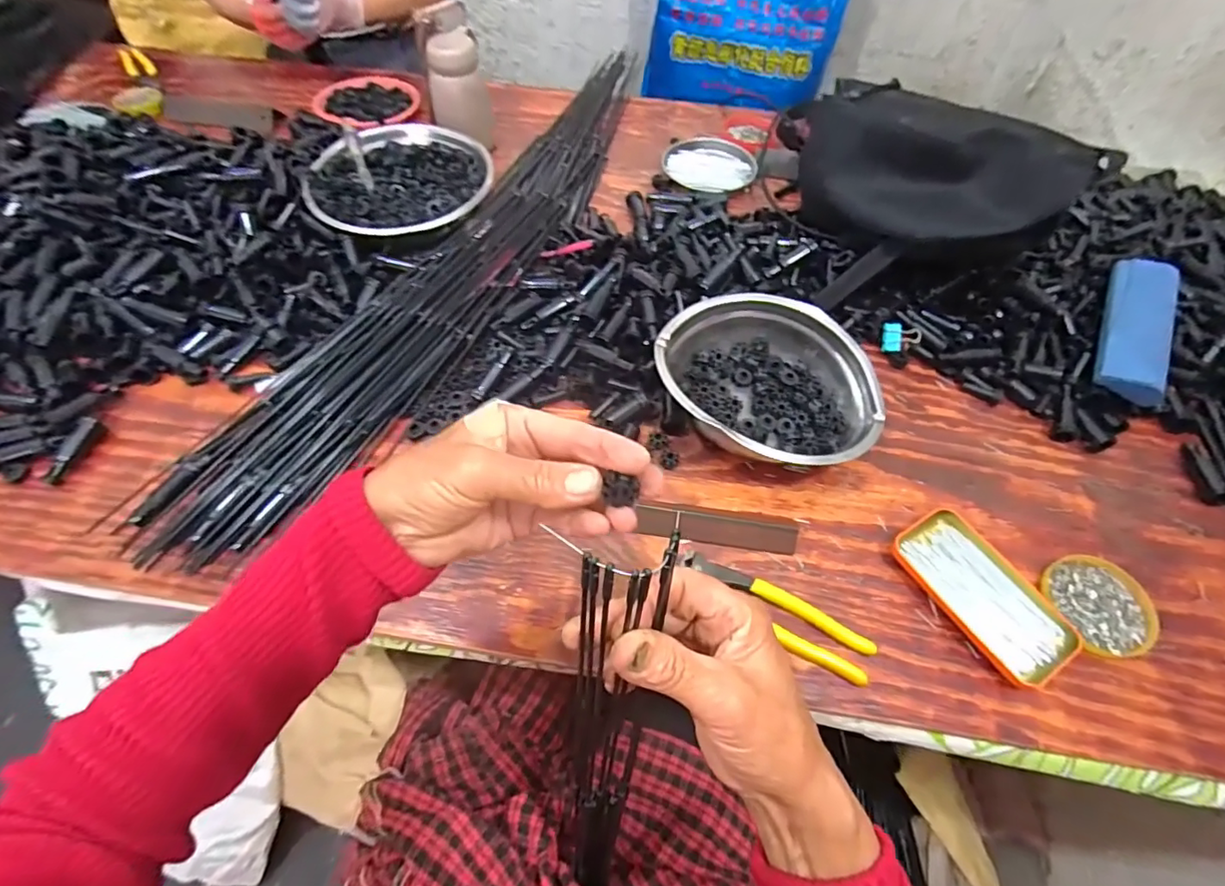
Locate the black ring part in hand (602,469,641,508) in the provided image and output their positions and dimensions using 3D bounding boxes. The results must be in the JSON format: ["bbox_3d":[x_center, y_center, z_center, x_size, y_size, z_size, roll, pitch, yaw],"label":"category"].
[{"bbox_3d":[0.004,0.022,0.269,0.015,0.015,0.008,8,35,0],"label":"black ring part in hand"}]

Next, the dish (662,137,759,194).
[{"bbox_3d":[0.134,-0.402,0.803,0.134,0.033,0.131,1,57,-1],"label":"dish"}]

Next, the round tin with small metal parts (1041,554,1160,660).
[{"bbox_3d":[0.410,0.136,0.464,0.083,0.012,0.080,1,57,-1],"label":"round tin with small metal parts"}]

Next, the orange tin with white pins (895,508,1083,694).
[{"bbox_3d":[0.313,0.125,0.464,0.078,0.019,0.143,-27,62,-18],"label":"orange tin with white pins"}]

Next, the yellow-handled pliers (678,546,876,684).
[{"bbox_3d":[0.131,0.140,0.454,0.164,0.014,0.038,27,60,15],"label":"yellow-handled pliers"}]

